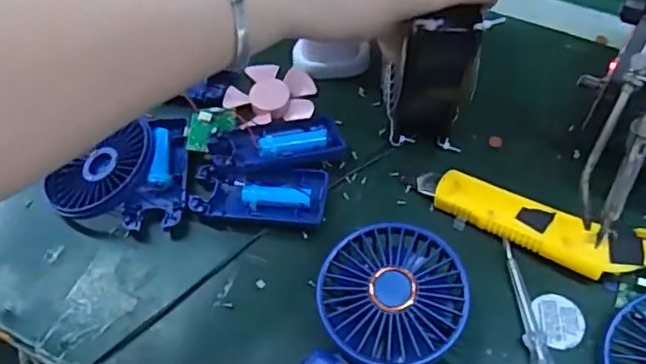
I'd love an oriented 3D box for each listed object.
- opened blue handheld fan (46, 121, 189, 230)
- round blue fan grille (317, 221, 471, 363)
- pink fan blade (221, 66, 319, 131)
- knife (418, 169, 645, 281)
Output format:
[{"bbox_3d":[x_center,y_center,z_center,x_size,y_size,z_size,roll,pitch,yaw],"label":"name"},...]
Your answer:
[{"bbox_3d":[-0.148,-0.006,0.436,0.097,0.031,0.084,-6,58,0],"label":"opened blue handheld fan"},{"bbox_3d":[0.041,0.071,0.363,0.083,0.039,0.084,-1,58,2],"label":"round blue fan grille"},{"bbox_3d":[-0.042,-0.072,0.479,0.070,0.012,0.065,-18,58,-8],"label":"pink fan blade"},{"bbox_3d":[0.137,0.027,0.398,0.154,0.019,0.041,20,61,15],"label":"knife"}]

